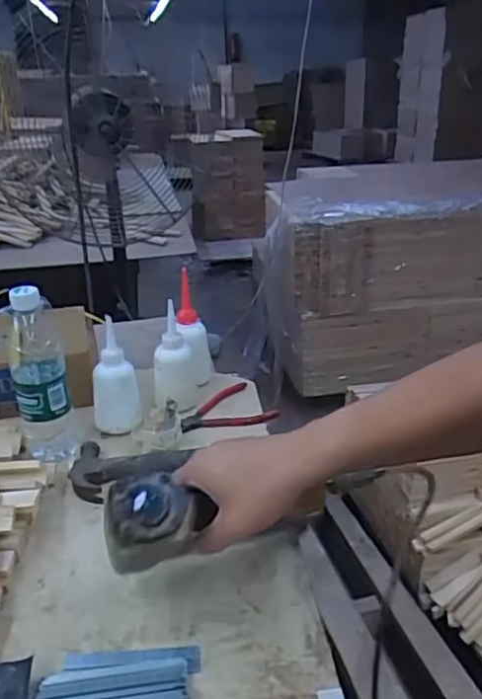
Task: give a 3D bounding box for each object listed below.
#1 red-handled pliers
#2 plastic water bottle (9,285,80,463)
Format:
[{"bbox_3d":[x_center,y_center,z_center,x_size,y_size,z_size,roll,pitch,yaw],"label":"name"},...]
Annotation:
[{"bbox_3d":[-0.022,0.082,0.884,0.133,0.020,0.105,-2,23,-7],"label":"red-handled pliers"},{"bbox_3d":[-0.252,0.027,0.755,0.069,0.217,0.072,-12,26,-18],"label":"plastic water bottle"}]

